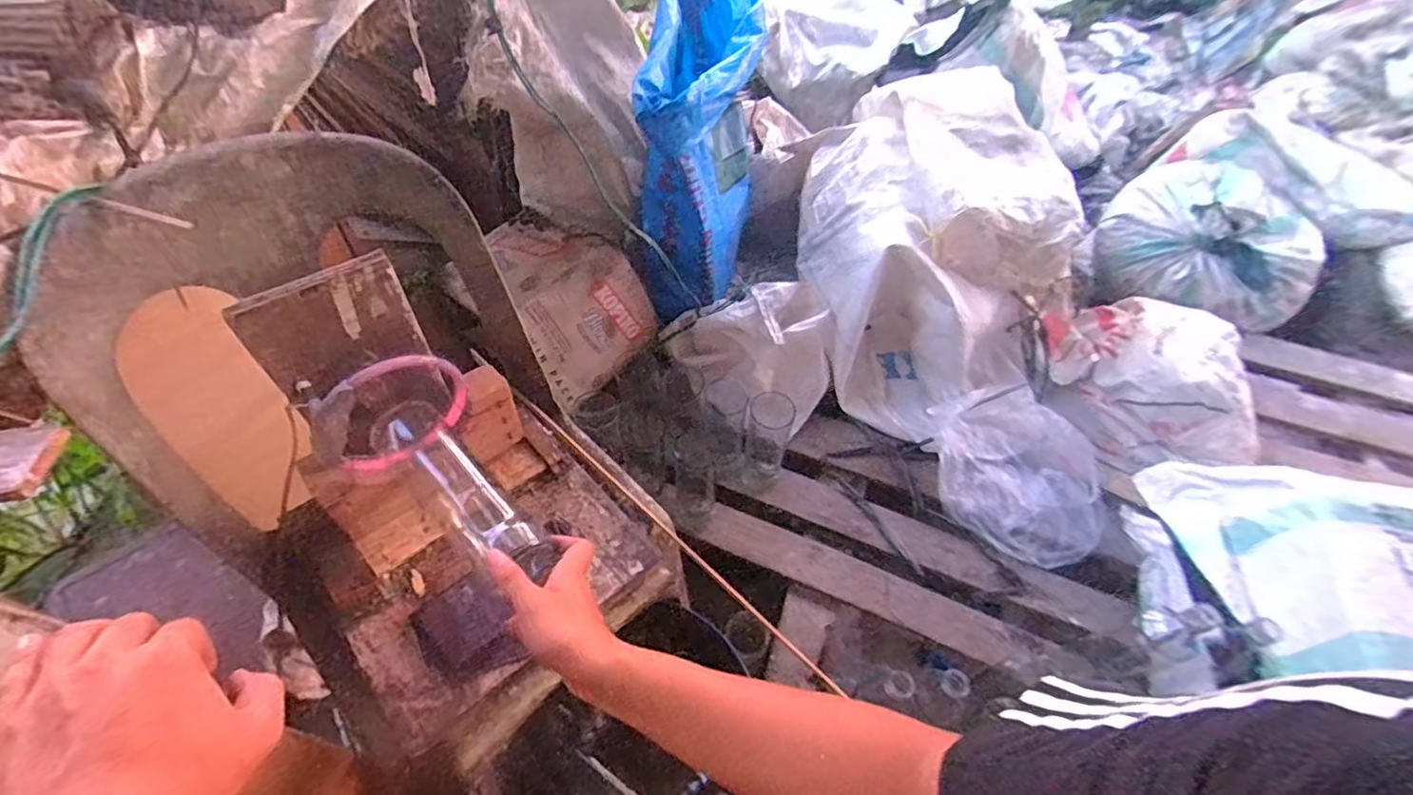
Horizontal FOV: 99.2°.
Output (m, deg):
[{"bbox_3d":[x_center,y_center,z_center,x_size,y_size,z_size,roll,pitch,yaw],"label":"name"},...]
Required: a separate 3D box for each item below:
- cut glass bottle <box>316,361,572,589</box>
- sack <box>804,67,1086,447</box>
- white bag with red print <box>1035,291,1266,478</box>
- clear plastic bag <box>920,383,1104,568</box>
[{"bbox_3d":[-0.259,0.070,0.584,0.142,0.111,0.278,-38,79,-27],"label":"cut glass bottle"},{"bbox_3d":[0.455,-0.311,1.267,0.451,0.368,0.707,-5,54,-7],"label":"sack"},{"bbox_3d":[0.840,-0.037,1.154,0.247,0.210,0.442,-1,54,-4],"label":"white bag with red print"},{"bbox_3d":[0.582,0.131,1.112,0.318,0.101,0.334,-26,60,-21],"label":"clear plastic bag"}]

